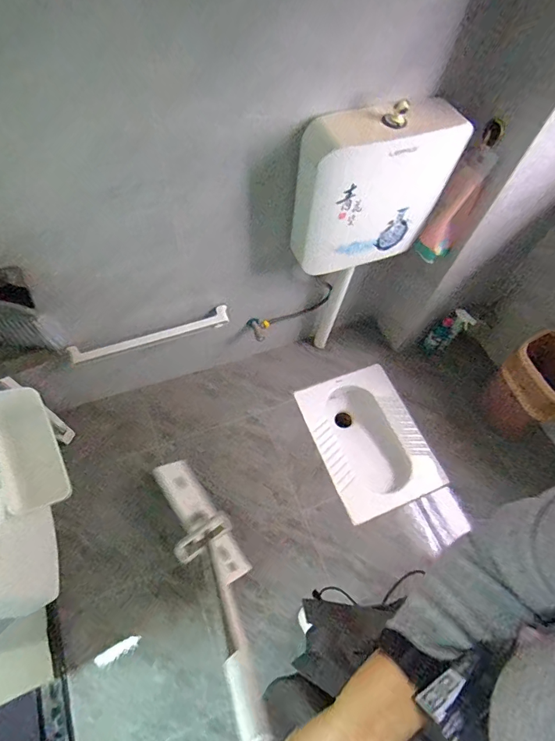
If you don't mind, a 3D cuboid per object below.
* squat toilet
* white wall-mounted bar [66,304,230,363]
[{"bbox_3d":[0.352,0.274,1.567,0.415,0.206,0.557,-18,64,-13],"label":"squat toilet"},{"bbox_3d":[-0.382,-0.114,1.195,0.487,0.034,0.044,-20,65,-14],"label":"white wall-mounted bar"}]

